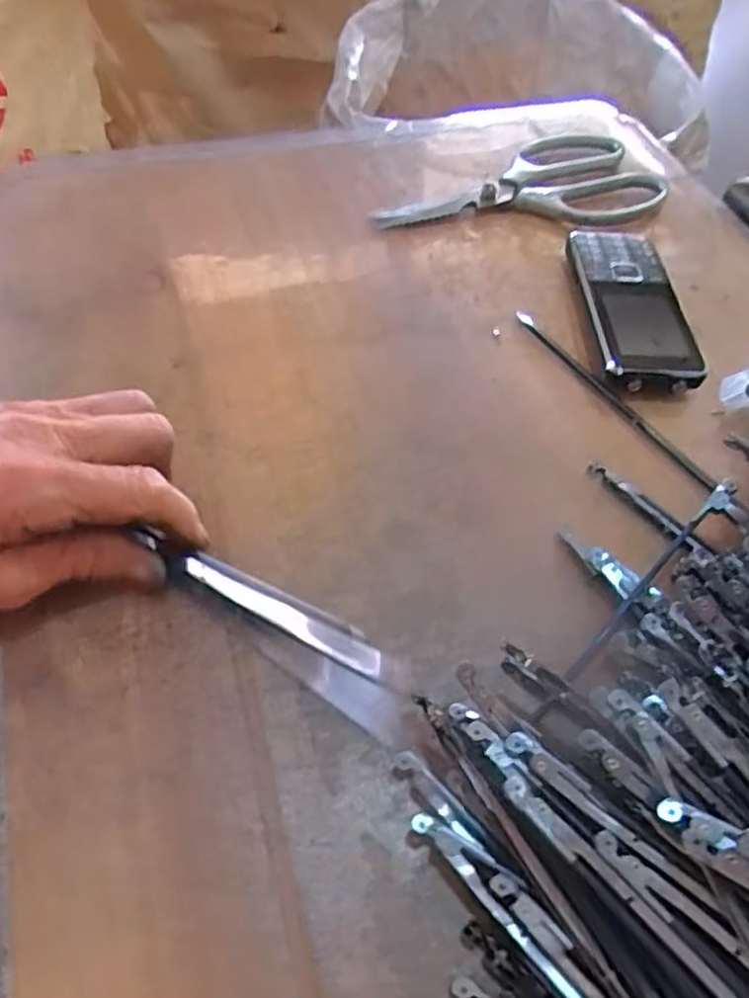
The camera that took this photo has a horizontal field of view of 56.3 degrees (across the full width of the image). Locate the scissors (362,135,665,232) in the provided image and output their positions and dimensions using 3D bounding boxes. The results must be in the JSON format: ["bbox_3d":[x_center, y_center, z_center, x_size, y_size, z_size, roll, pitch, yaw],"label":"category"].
[{"bbox_3d":[0.091,-0.208,0.462,0.197,0.006,0.092,-12,56,-12],"label":"scissors"}]

